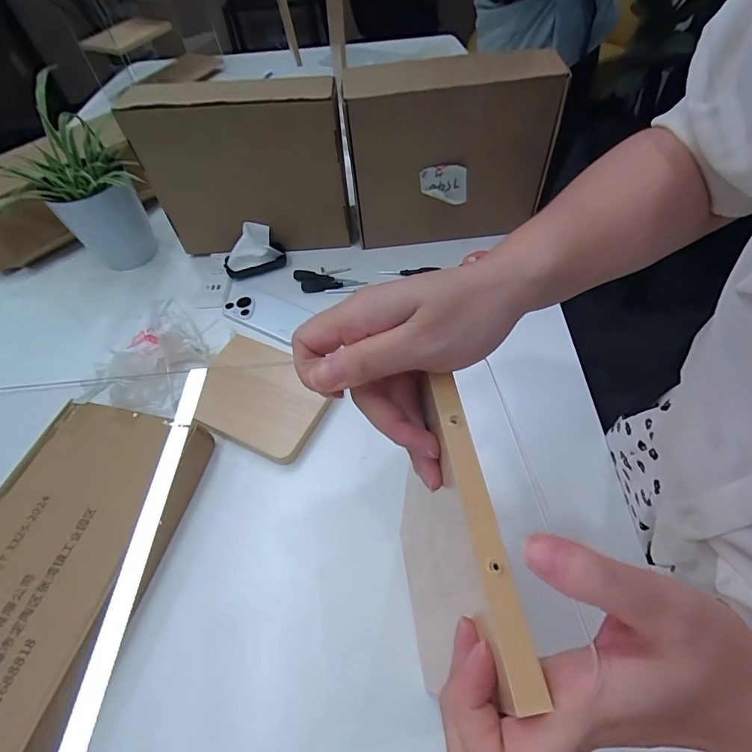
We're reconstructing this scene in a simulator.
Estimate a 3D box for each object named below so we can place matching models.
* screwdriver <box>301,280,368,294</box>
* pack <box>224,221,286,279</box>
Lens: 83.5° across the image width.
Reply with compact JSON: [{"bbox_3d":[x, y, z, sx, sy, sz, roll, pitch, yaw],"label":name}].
[{"bbox_3d":[-0.075,-0.158,0.738,0.113,0.013,0.022,-3,55,3],"label":"screwdriver"},{"bbox_3d":[-0.226,-0.228,0.766,0.110,0.057,0.072,-19,56,-9],"label":"pack"}]

